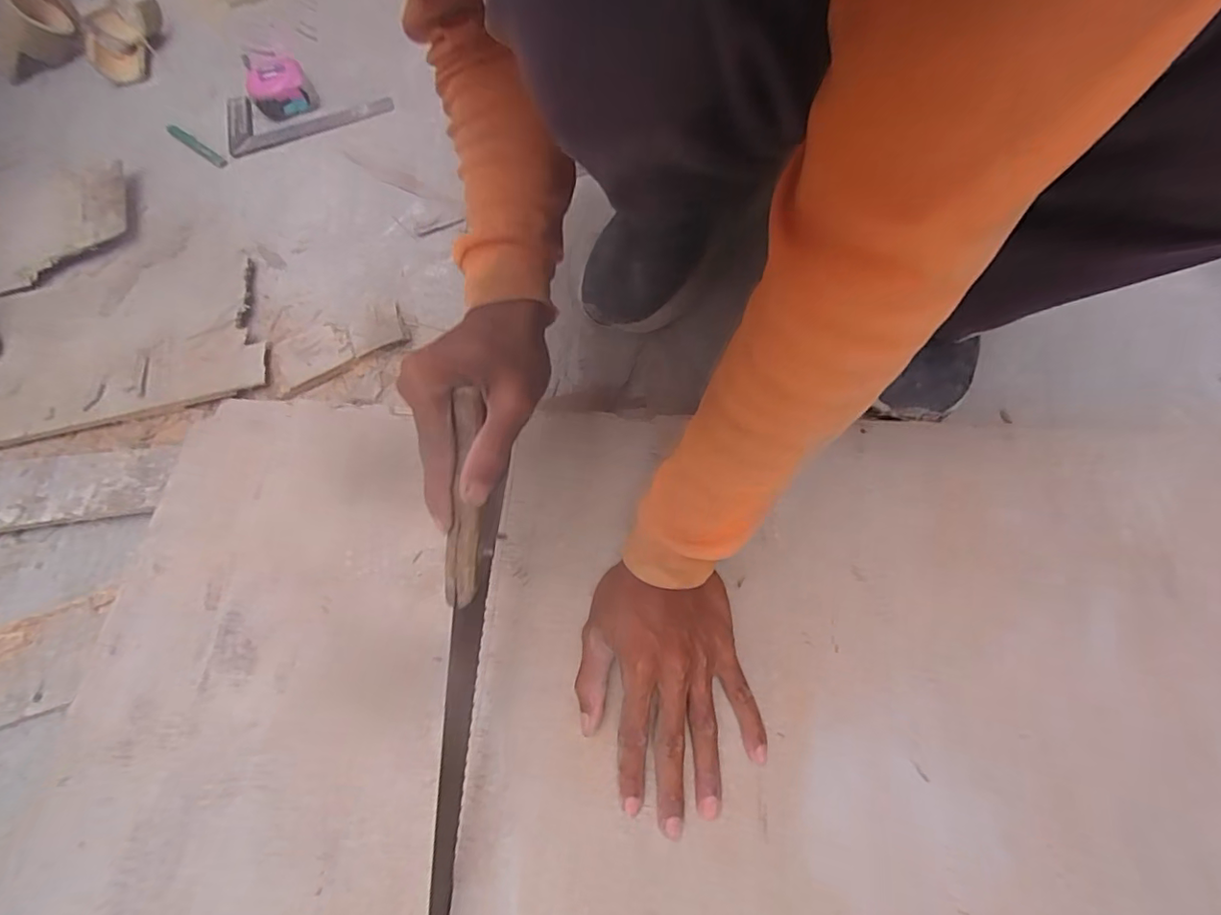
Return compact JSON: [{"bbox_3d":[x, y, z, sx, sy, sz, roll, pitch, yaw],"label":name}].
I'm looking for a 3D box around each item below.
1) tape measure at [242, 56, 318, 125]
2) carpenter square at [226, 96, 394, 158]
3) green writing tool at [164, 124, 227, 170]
[{"bbox_3d":[-0.443,-0.495,0.729,0.075,0.035,0.091,-29,70,-8],"label":"tape measure"},{"bbox_3d":[-0.405,-0.465,0.732,0.221,0.010,0.113,-15,69,-3],"label":"carpenter square"},{"bbox_3d":[-0.552,-0.415,0.726,0.119,0.007,0.015,34,71,15],"label":"green writing tool"}]

